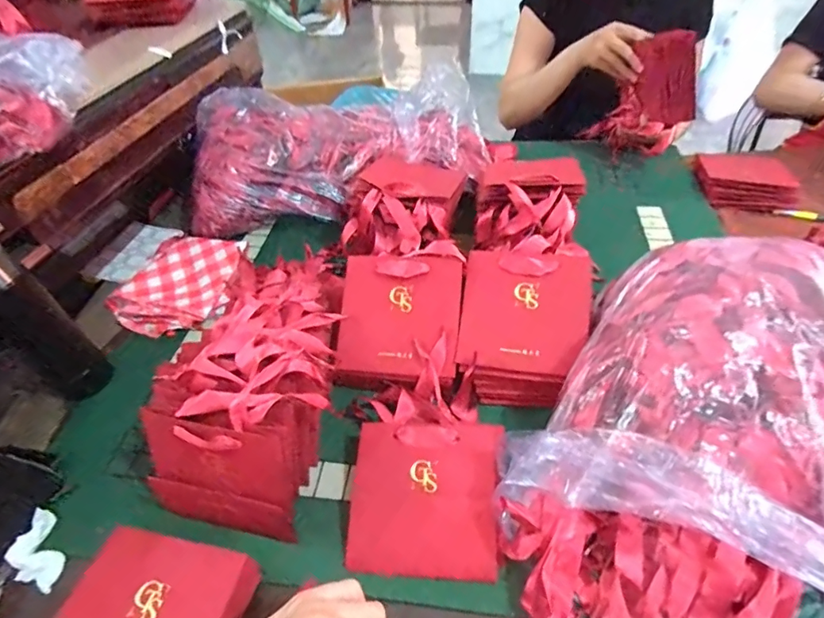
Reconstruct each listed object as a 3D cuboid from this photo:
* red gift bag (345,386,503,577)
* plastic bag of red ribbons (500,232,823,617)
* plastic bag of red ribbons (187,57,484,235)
[{"bbox_3d":[0.014,0.177,0.480,0.142,0.012,0.158,5,63,7],"label":"red gift bag"},{"bbox_3d":[0.265,0.116,0.433,0.283,0.166,0.444,21,50,22],"label":"plastic bag of red ribbons"},{"bbox_3d":[-0.136,-0.279,0.830,0.482,0.168,0.221,-12,46,-9],"label":"plastic bag of red ribbons"}]

